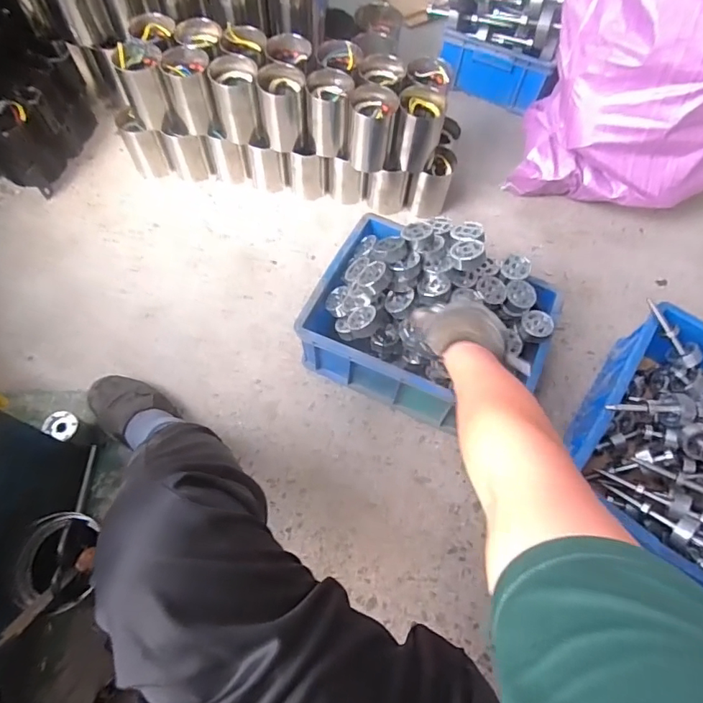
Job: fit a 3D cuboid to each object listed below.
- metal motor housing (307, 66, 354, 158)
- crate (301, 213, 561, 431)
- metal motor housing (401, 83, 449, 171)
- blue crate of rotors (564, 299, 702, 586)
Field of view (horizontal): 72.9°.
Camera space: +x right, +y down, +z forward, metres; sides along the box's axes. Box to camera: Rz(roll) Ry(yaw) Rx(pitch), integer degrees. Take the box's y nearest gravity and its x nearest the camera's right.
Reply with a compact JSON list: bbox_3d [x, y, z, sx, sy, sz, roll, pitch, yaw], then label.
[{"bbox_3d":[-0.045,-0.486,0.974,0.088,0.140,0.076,2,65,-3],"label":"metal motor housing"},{"bbox_3d":[0.140,-0.066,0.825,0.391,0.263,0.281,24,66,8],"label":"crate"},{"bbox_3d":[0.137,-0.449,0.971,0.088,0.137,0.076,9,65,1],"label":"metal motor housing"},{"bbox_3d":[0.557,0.165,0.804,0.309,0.177,0.403,33,68,11],"label":"blue crate of rotors"}]

